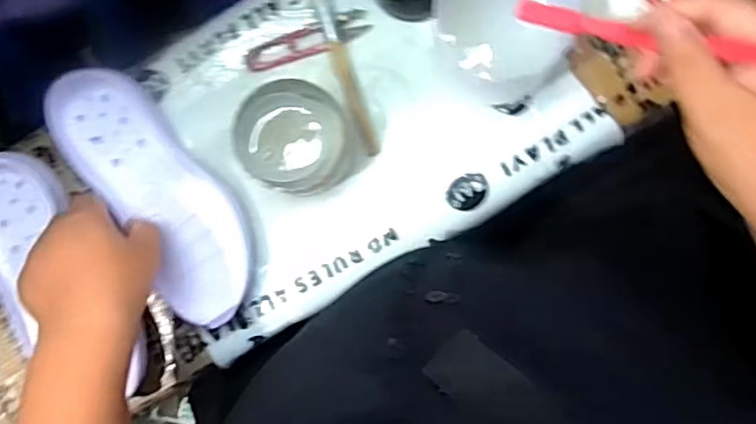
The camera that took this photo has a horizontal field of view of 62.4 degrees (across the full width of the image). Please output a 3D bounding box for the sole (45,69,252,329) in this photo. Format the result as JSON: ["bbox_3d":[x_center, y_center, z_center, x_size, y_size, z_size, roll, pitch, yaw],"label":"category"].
[{"bbox_3d":[-0.171,-0.015,0.486,0.079,0.021,0.215,-35,92,0],"label":"sole"}]

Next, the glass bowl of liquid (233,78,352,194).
[{"bbox_3d":[-0.062,-0.053,0.474,0.076,0.058,0.079,0,88,3],"label":"glass bowl of liquid"}]

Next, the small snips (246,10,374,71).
[{"bbox_3d":[-0.056,-0.137,0.499,0.101,0.013,0.024,-19,88,2],"label":"small snips"}]

